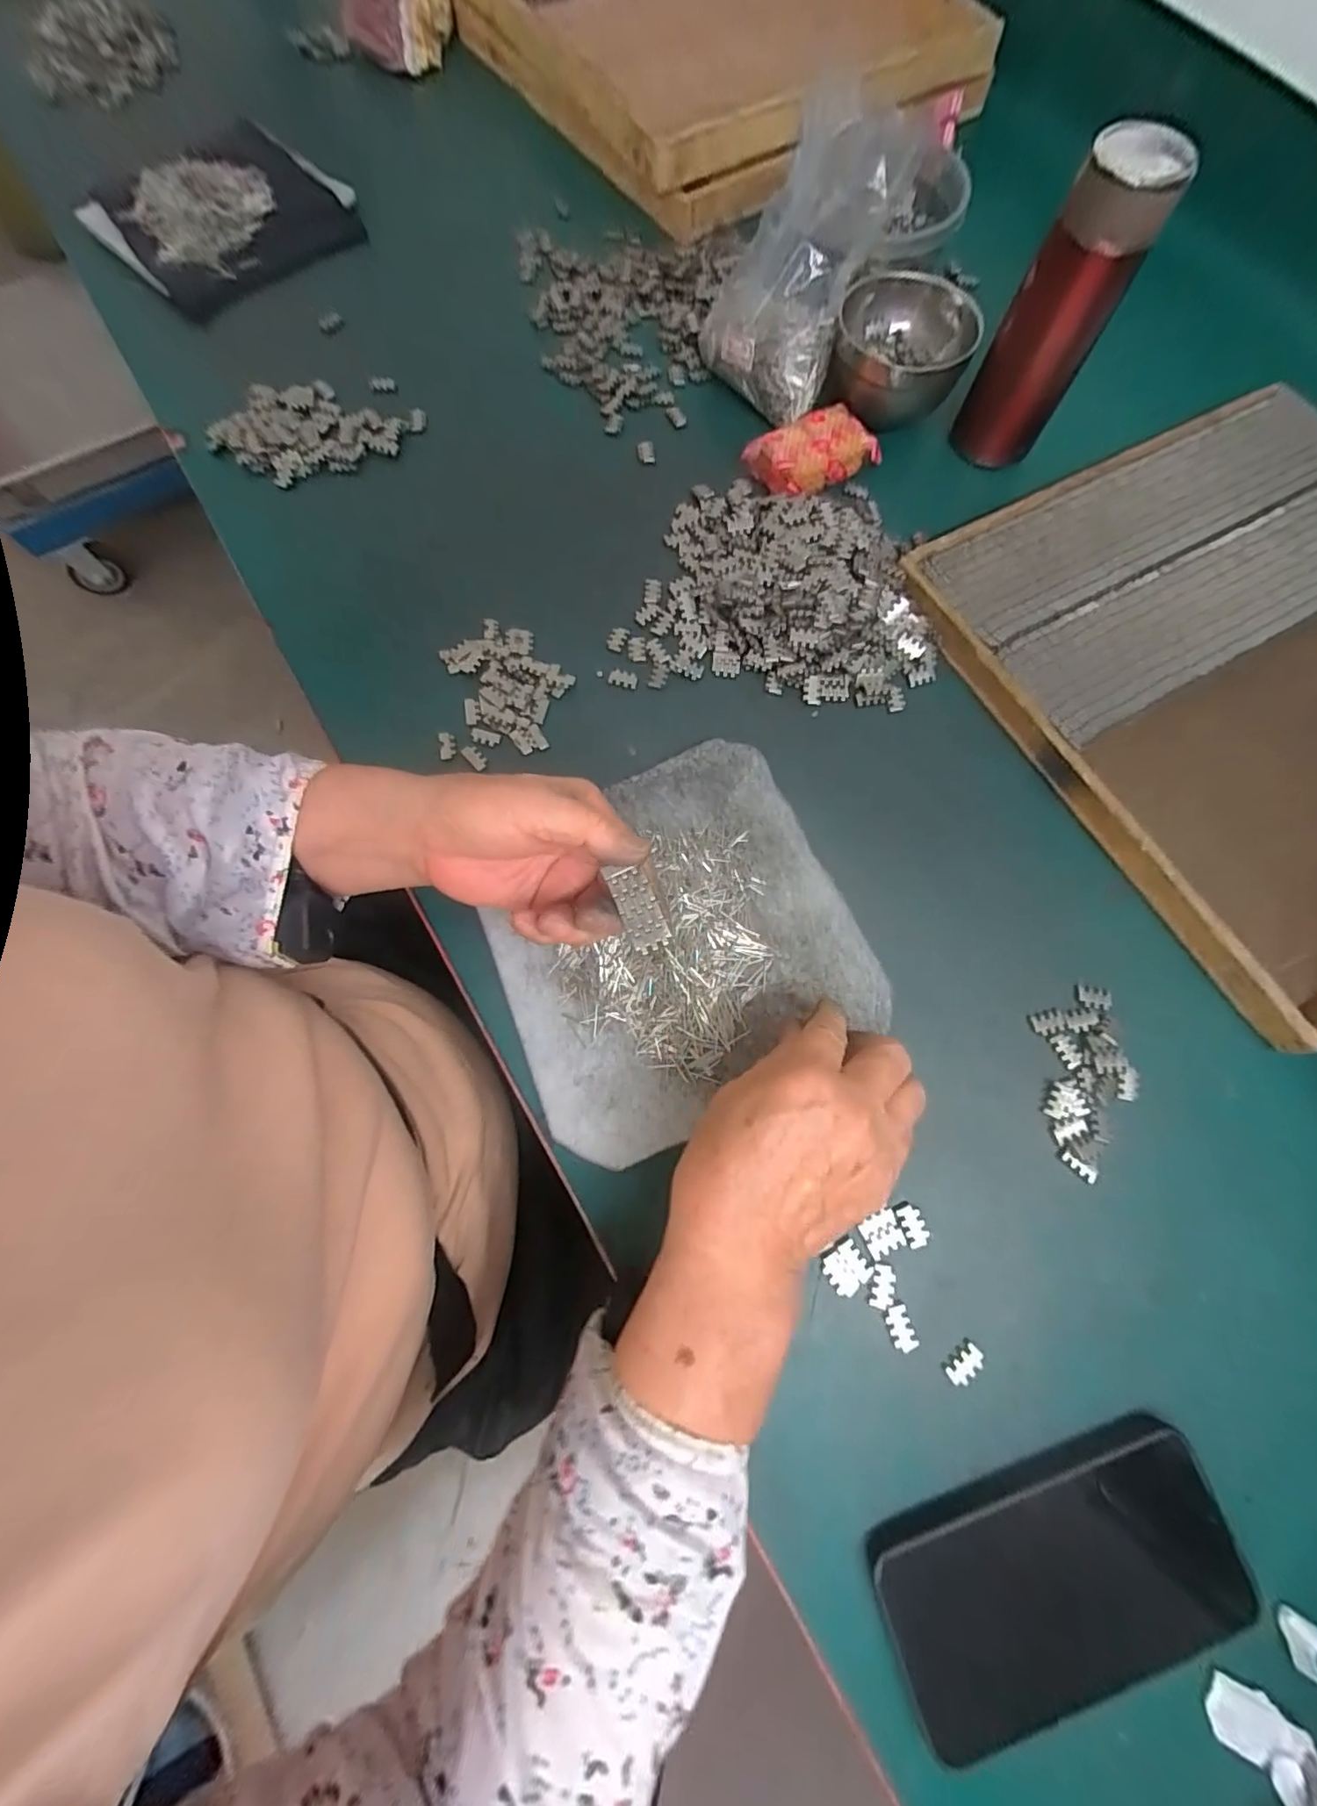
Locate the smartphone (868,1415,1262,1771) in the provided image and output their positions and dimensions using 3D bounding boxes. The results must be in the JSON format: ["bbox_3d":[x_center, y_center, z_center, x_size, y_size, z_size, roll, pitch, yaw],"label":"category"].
[{"bbox_3d":[0.182,0.306,0.263,0.161,0.010,0.078,-18,75,-8],"label":"smartphone"}]

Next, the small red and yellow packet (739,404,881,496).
[{"bbox_3d":[0.122,-0.354,0.454,0.092,0.021,0.058,-29,77,-11],"label":"small red and yellow packet"}]

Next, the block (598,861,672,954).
[{"bbox_3d":[-0.009,0.003,0.284,0.021,0.006,0.042,-19,75,-4],"label":"block"}]

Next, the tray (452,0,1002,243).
[{"bbox_3d":[0.045,-0.897,0.588,0.396,0.069,0.458,-30,77,-11],"label":"tray"}]

